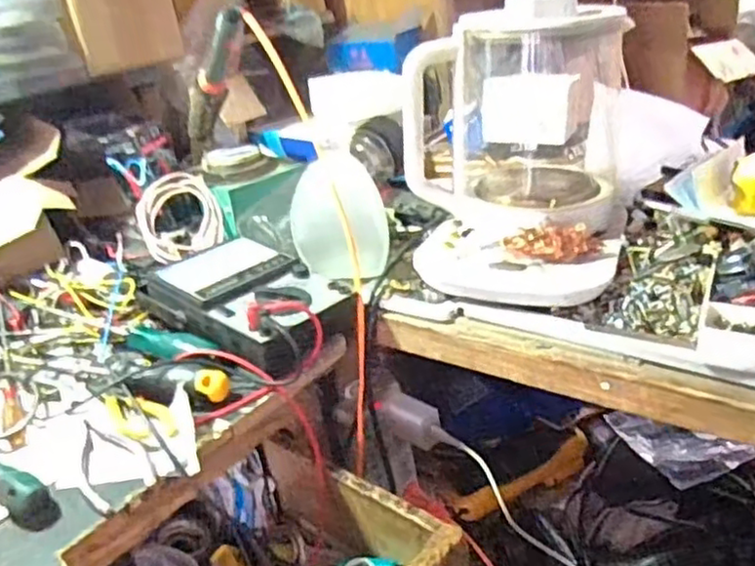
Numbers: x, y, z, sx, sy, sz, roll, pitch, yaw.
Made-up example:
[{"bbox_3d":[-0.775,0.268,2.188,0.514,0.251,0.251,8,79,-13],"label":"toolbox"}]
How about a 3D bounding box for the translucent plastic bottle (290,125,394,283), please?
[{"bbox_3d":[-0.037,-0.062,0.631,0.076,0.122,0.085,-21,30,-26],"label":"translucent plastic bottle"}]

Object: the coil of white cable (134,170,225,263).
[{"bbox_3d":[-0.217,-0.070,0.735,0.084,0.092,0.034,-15,-5,-23],"label":"coil of white cable"}]

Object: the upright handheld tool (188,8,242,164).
[{"bbox_3d":[-0.178,-0.199,0.706,0.027,0.035,0.273,-21,-8,-26],"label":"upright handheld tool"}]

